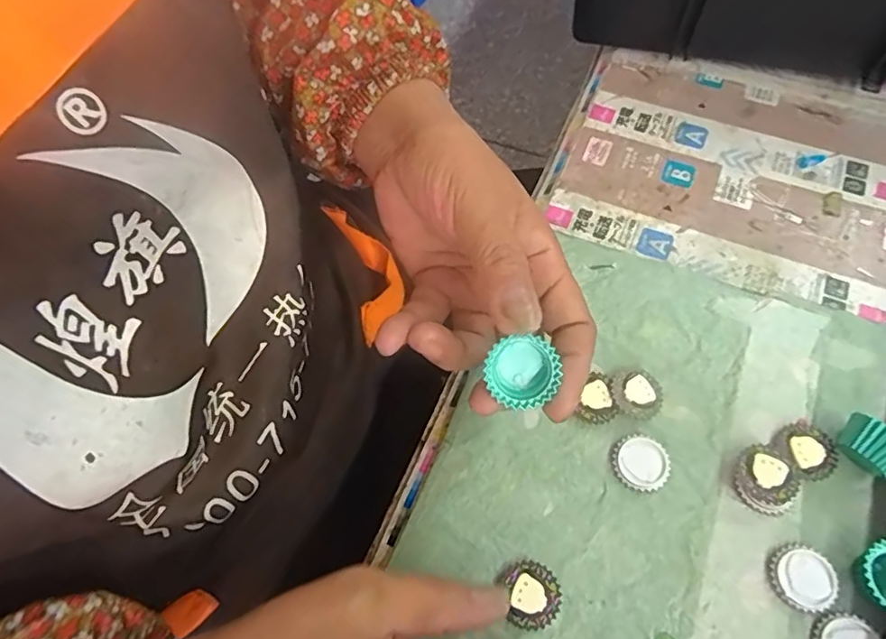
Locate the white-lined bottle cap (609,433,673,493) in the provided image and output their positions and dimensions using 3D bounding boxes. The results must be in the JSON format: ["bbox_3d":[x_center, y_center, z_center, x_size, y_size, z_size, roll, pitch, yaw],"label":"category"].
[{"bbox_3d":[0.101,0.074,0.283,0.028,0.007,0.027,-1,64,3],"label":"white-lined bottle cap"}]

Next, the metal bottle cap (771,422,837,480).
[{"bbox_3d":[0.186,0.067,0.282,0.028,0.006,0.029,-1,64,3],"label":"metal bottle cap"}]

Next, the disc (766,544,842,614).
[{"bbox_3d":[0.168,0.120,0.257,0.027,0.007,0.028,-1,64,3],"label":"disc"}]

